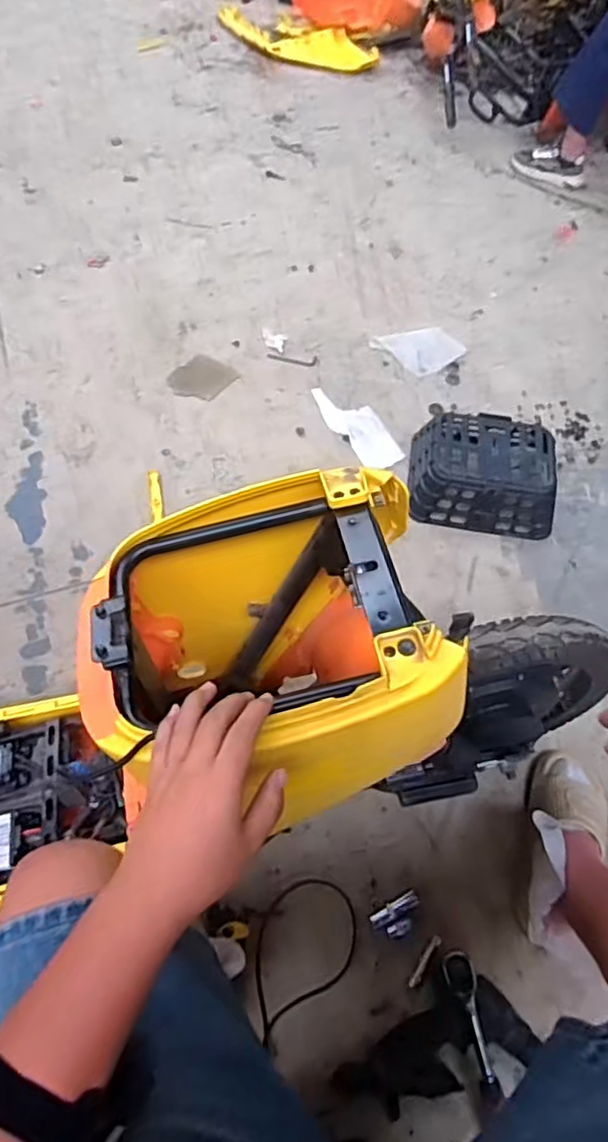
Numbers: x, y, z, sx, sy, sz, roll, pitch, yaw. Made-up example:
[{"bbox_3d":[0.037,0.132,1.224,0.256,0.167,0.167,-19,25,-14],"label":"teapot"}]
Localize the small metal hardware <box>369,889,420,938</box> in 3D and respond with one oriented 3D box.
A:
[{"bbox_3d":[0.139,0.503,0.911,0.077,0.027,0.046,-27,63,-19],"label":"small metal hardware"}]

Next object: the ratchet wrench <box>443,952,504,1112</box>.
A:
[{"bbox_3d":[0.224,0.596,0.822,0.042,0.027,0.171,-12,77,-11],"label":"ratchet wrench"}]

